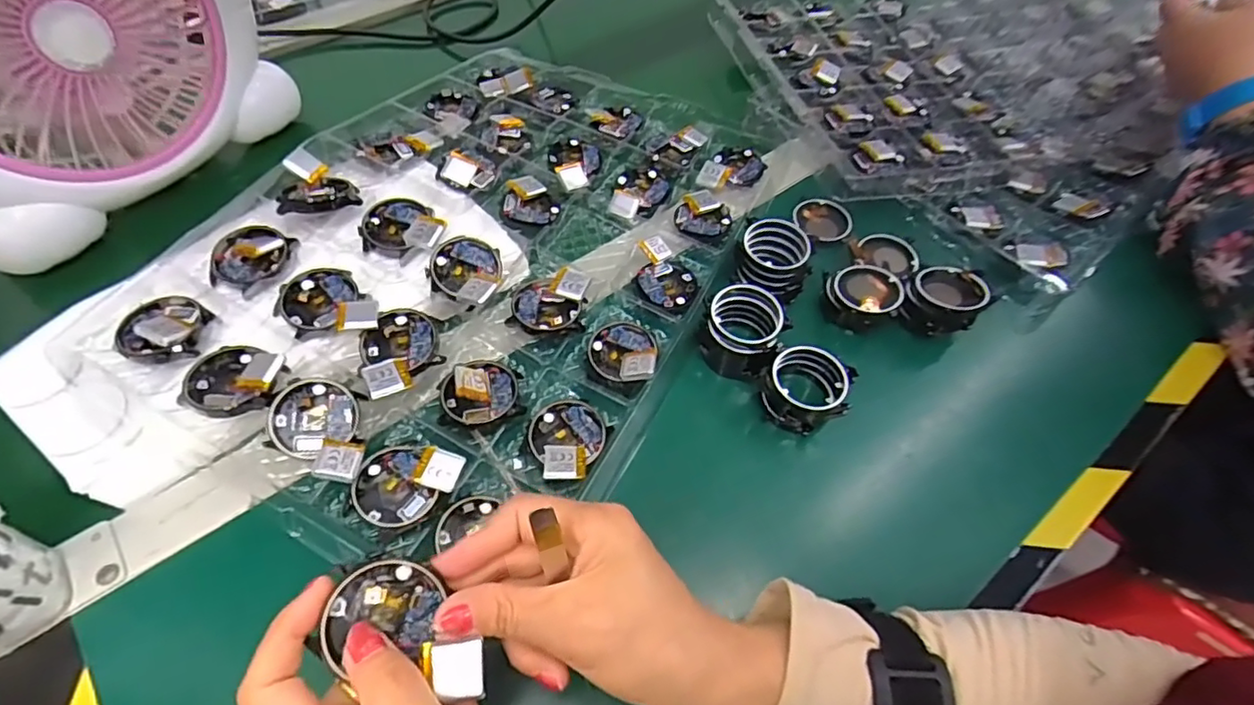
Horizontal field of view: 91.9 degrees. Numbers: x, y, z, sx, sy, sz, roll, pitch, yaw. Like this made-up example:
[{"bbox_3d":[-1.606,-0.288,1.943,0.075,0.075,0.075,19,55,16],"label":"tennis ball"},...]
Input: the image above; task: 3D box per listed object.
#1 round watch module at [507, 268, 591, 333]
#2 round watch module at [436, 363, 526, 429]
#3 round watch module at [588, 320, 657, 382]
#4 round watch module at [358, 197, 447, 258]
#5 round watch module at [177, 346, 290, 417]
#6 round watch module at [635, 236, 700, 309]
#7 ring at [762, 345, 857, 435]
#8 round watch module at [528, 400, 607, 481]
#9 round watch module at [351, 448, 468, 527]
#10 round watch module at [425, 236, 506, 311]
[{"bbox_3d":[-0.051,-0.033,0.395,0.047,0.015,0.044,1,56,-1],"label":"round watch module"},{"bbox_3d":[-0.088,0.019,0.356,0.049,0.014,0.041,-14,58,-11],"label":"round watch module"},{"bbox_3d":[-0.002,-0.003,0.383,0.042,0.013,0.048,4,56,1],"label":"round watch module"},{"bbox_3d":[-0.150,-0.086,0.405,0.052,0.014,0.050,1,56,-1],"label":"round watch module"},{"bbox_3d":[-0.218,0.015,0.335,0.049,0.014,0.042,17,57,9],"label":"round watch module"},{"bbox_3d":[0.028,-0.058,0.421,0.041,0.012,0.058,-4,56,-5],"label":"round watch module"},{"bbox_3d":[0.110,0.023,0.373,0.048,0.029,0.047,1,56,-1],"label":"ring"},{"bbox_3d":[-0.034,0.051,0.351,0.042,0.016,0.052,-8,57,-7],"label":"round watch module"},{"bbox_3d":[-0.119,0.074,0.331,0.053,0.021,0.043,6,56,2],"label":"round watch module"},{"bbox_3d":[-0.104,-0.053,0.393,0.047,0.013,0.050,1,56,-1],"label":"round watch module"}]

